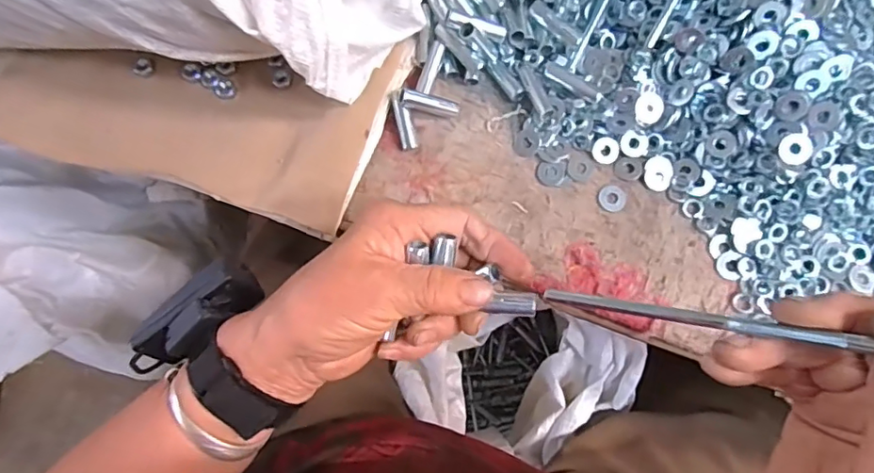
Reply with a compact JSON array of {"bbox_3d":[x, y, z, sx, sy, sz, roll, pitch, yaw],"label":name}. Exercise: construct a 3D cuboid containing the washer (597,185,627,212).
[{"bbox_3d":[0.122,-0.027,0.379,0.019,0.004,0.019,0,78,0],"label":"washer"}]

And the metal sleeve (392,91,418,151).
[{"bbox_3d":[-0.023,-0.082,0.386,0.011,0.007,0.041,-14,93,-2],"label":"metal sleeve"}]

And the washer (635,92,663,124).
[{"bbox_3d":[0.149,-0.090,0.383,0.019,0.004,0.021,12,98,1],"label":"washer"}]

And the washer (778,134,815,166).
[{"bbox_3d":[0.225,-0.055,0.342,0.018,0.004,0.020,15,97,21],"label":"washer"}]

